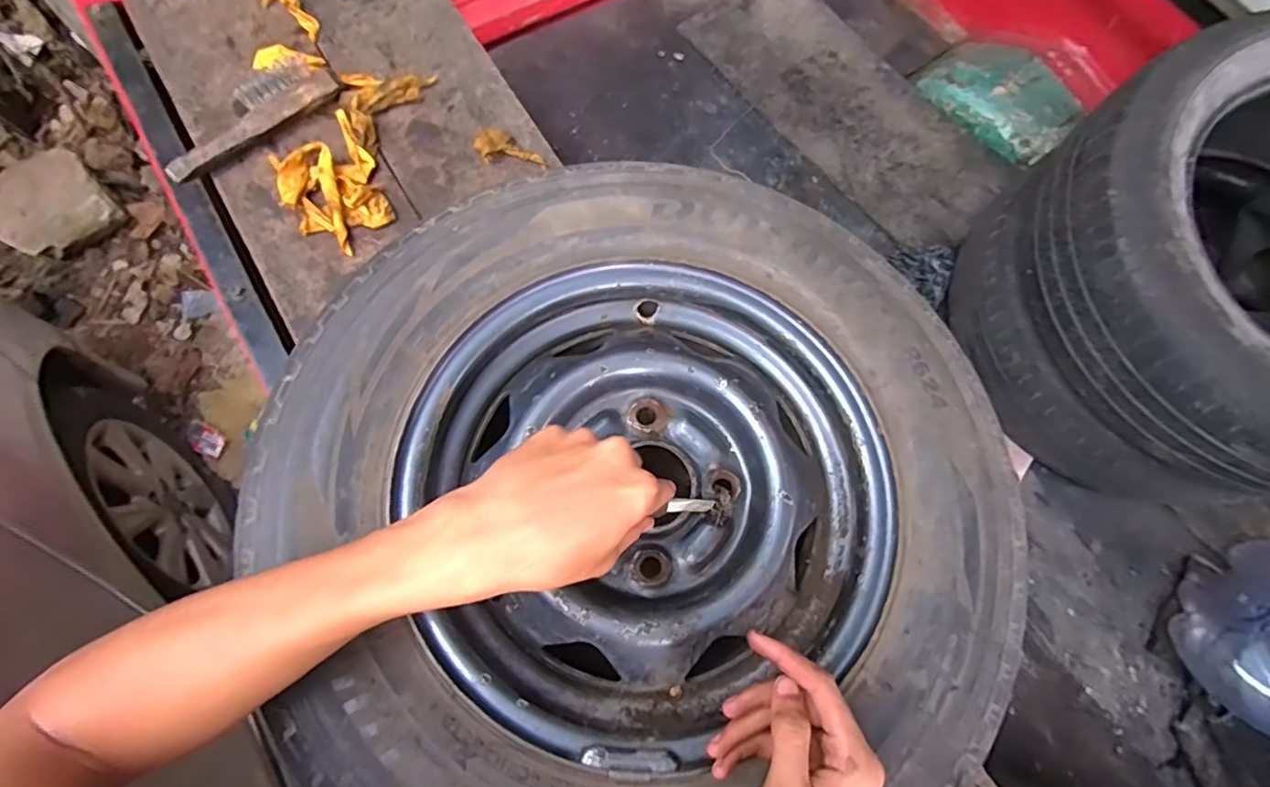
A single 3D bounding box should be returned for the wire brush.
[{"bbox_3d":[-0.414,-0.297,0.621,0.056,0.032,0.194,36,70,14],"label":"wire brush"}]

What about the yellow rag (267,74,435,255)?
[{"bbox_3d":[-0.325,-0.269,0.643,0.139,0.040,0.233,6,66,2],"label":"yellow rag"}]

